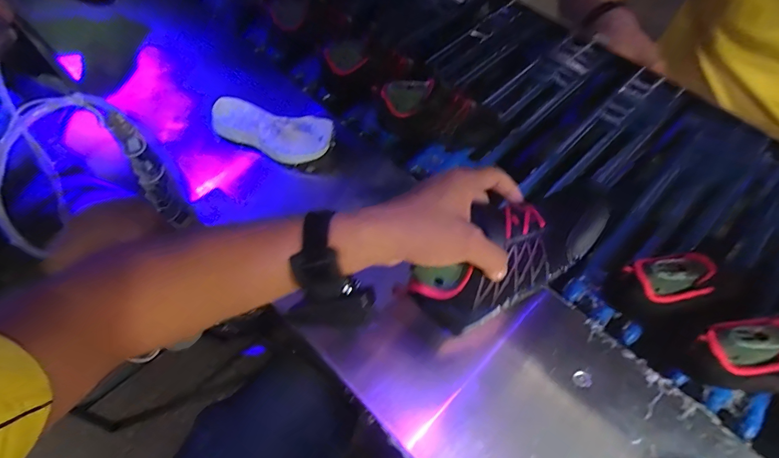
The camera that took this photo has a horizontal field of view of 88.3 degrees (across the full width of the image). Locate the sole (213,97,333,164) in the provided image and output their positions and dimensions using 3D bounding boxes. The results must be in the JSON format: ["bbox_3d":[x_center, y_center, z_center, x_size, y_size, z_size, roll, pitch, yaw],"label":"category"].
[{"bbox_3d":[-0.160,-0.133,0.566,0.175,0.046,0.070,17,59,7],"label":"sole"}]

